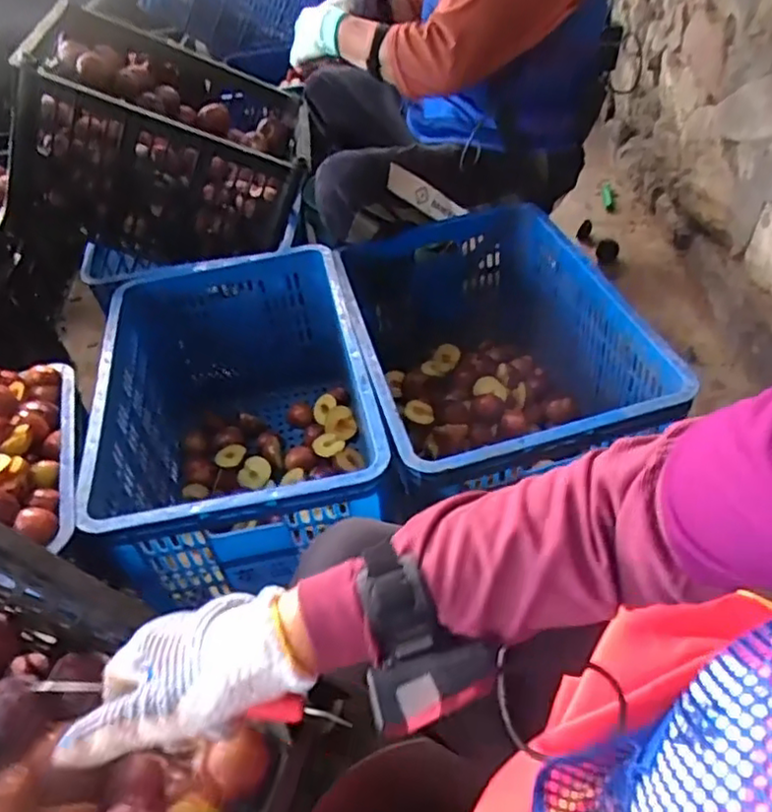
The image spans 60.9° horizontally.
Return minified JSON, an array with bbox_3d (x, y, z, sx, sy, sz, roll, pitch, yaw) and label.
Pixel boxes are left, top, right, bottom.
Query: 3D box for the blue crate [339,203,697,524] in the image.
[{"bbox_3d":[0.154,-0.052,1.078,0.378,0.327,0.576,-10,45,-6],"label":"blue crate"}]

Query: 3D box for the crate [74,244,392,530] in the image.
[{"bbox_3d":[-0.222,0.037,1.068,0.381,0.352,0.582,-11,45,-7],"label":"crate"}]

